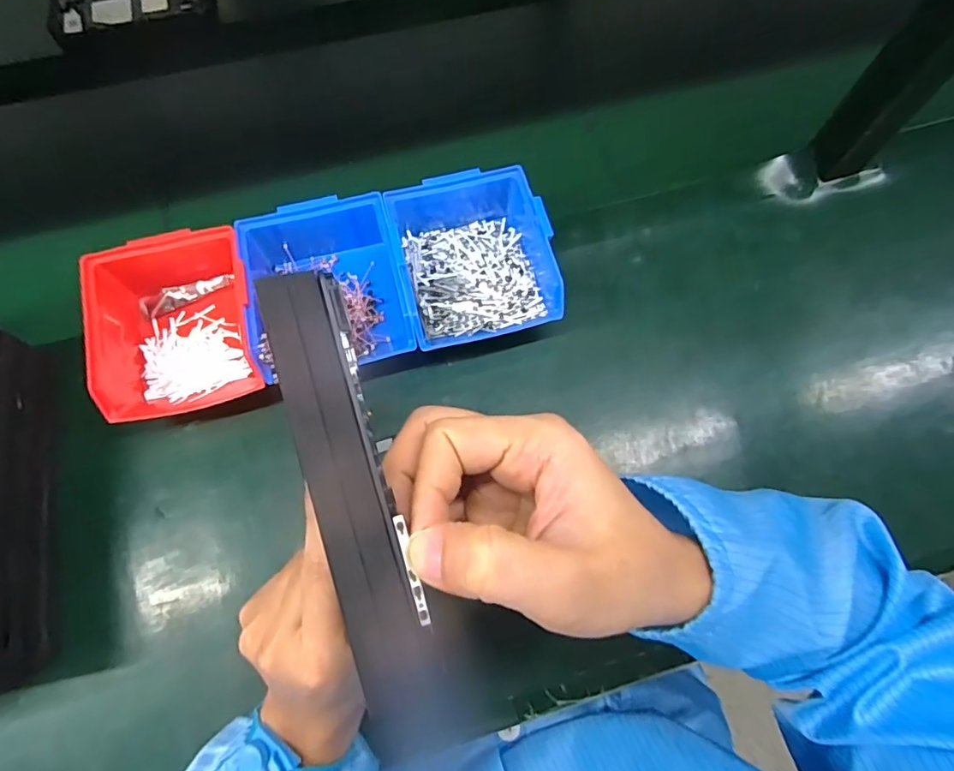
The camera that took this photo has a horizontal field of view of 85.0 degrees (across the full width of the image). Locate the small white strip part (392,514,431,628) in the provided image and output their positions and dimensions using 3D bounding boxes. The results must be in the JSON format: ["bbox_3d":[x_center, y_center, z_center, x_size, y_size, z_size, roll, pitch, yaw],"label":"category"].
[{"bbox_3d":[-0.022,0.065,0.180,0.004,0.004,0.036,-17,87,-7],"label":"small white strip part"}]

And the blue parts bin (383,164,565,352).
[{"bbox_3d":[-0.004,-0.113,0.451,0.124,0.062,0.153,-13,72,-6],"label":"blue parts bin"}]

